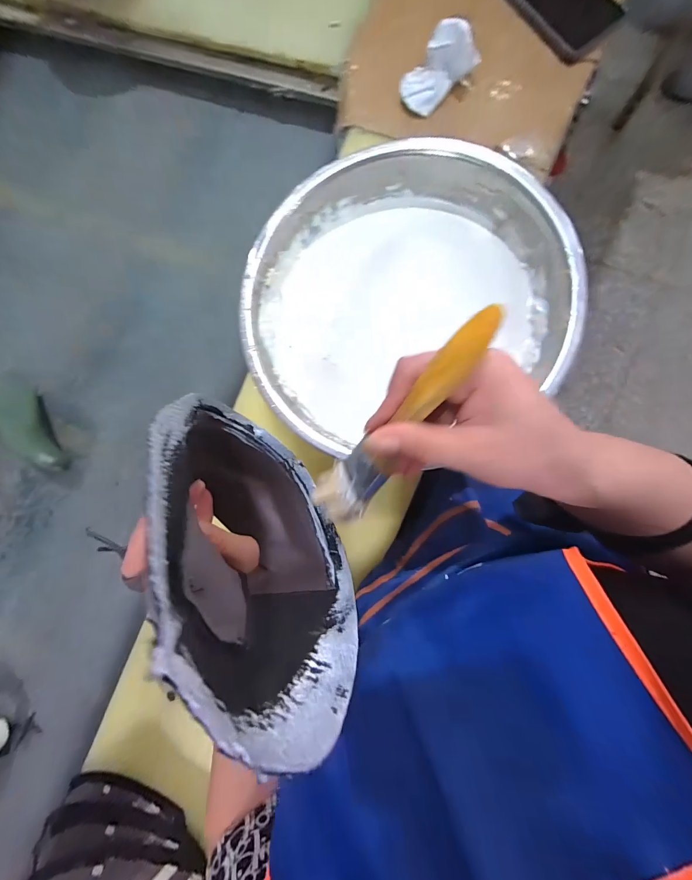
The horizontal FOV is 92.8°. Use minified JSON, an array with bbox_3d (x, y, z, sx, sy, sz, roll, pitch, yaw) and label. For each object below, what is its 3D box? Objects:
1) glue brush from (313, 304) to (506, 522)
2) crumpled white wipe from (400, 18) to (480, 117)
[{"bbox_3d":[0.031,-0.007,0.190,0.032,0.021,0.151,42,121,8],"label":"glue brush"},{"bbox_3d":[0.116,-0.476,0.415,0.095,0.046,0.057,-37,82,4],"label":"crumpled white wipe"}]

